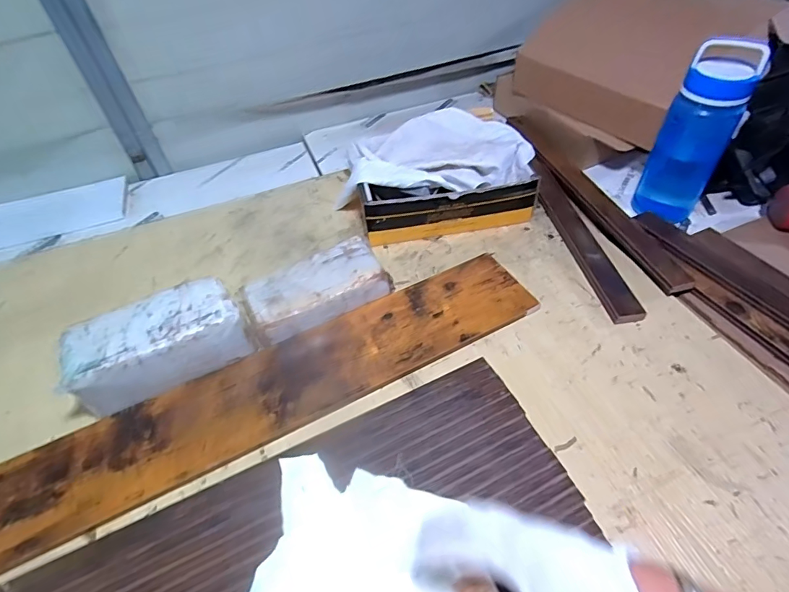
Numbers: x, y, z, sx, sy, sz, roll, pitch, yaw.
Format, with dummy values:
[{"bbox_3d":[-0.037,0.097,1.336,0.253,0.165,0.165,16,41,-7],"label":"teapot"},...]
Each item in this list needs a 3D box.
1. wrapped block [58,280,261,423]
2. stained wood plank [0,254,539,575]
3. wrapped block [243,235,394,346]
[{"bbox_3d":[-0.318,0.068,0.603,0.221,0.092,0.101,-24,51,-16],"label":"wrapped block"},{"bbox_3d":[-0.145,0.116,0.607,0.740,0.018,0.144,-24,51,-16],"label":"stained wood plank"},{"bbox_3d":[-0.117,-0.008,0.683,0.205,0.052,0.109,-26,52,-18],"label":"wrapped block"}]

